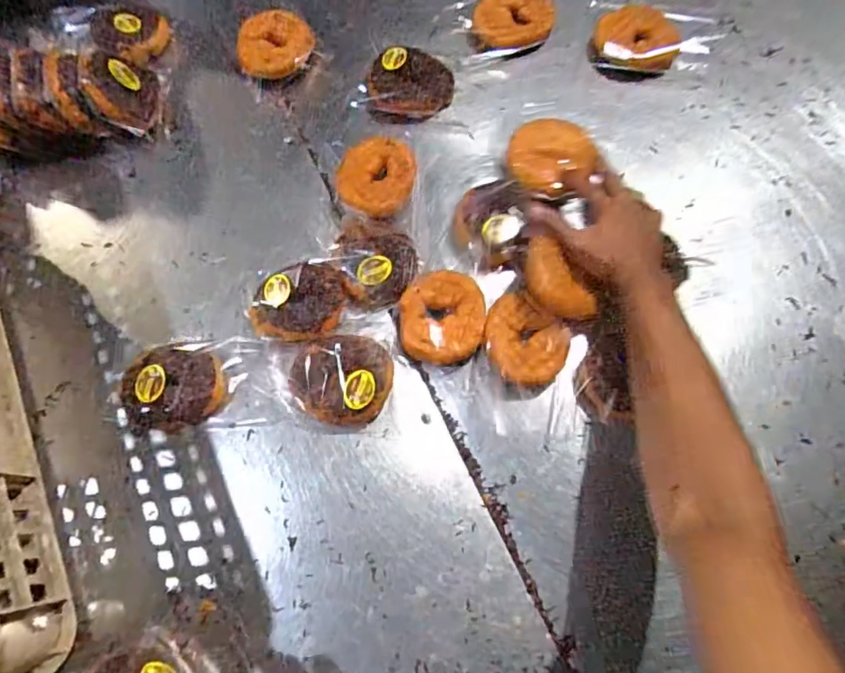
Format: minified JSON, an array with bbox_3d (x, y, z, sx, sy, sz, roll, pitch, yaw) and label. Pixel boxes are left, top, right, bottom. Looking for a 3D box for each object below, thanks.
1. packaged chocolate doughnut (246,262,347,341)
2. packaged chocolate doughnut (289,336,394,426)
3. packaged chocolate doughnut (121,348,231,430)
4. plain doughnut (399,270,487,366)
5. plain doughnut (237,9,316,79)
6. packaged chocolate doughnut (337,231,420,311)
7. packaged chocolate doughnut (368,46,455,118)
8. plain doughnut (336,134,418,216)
[{"bbox_3d":[-0.139,-0.037,0.589,0.105,0.038,0.085,-2,70,1],"label":"packaged chocolate doughnut"},{"bbox_3d":[-0.088,0.046,0.561,0.106,0.038,0.089,8,70,4],"label":"packaged chocolate doughnut"},{"bbox_3d":[-0.266,0.058,0.567,0.103,0.034,0.083,7,70,4],"label":"packaged chocolate doughnut"},{"bbox_3d":[0.022,-0.020,0.585,0.092,0.031,0.099,0,73,2],"label":"plain doughnut"},{"bbox_3d":[-0.201,-0.397,0.717,0.106,0.041,0.087,-6,70,0],"label":"plain doughnut"},{"bbox_3d":[-0.051,-0.077,0.601,0.090,0.033,0.086,0,73,2],"label":"packaged chocolate doughnut"},{"bbox_3d":[-0.017,-0.327,0.680,0.113,0.031,0.089,3,73,3],"label":"packaged chocolate doughnut"},{"bbox_3d":[-0.056,-0.196,0.648,0.097,0.028,0.111,19,74,7],"label":"plain doughnut"}]

